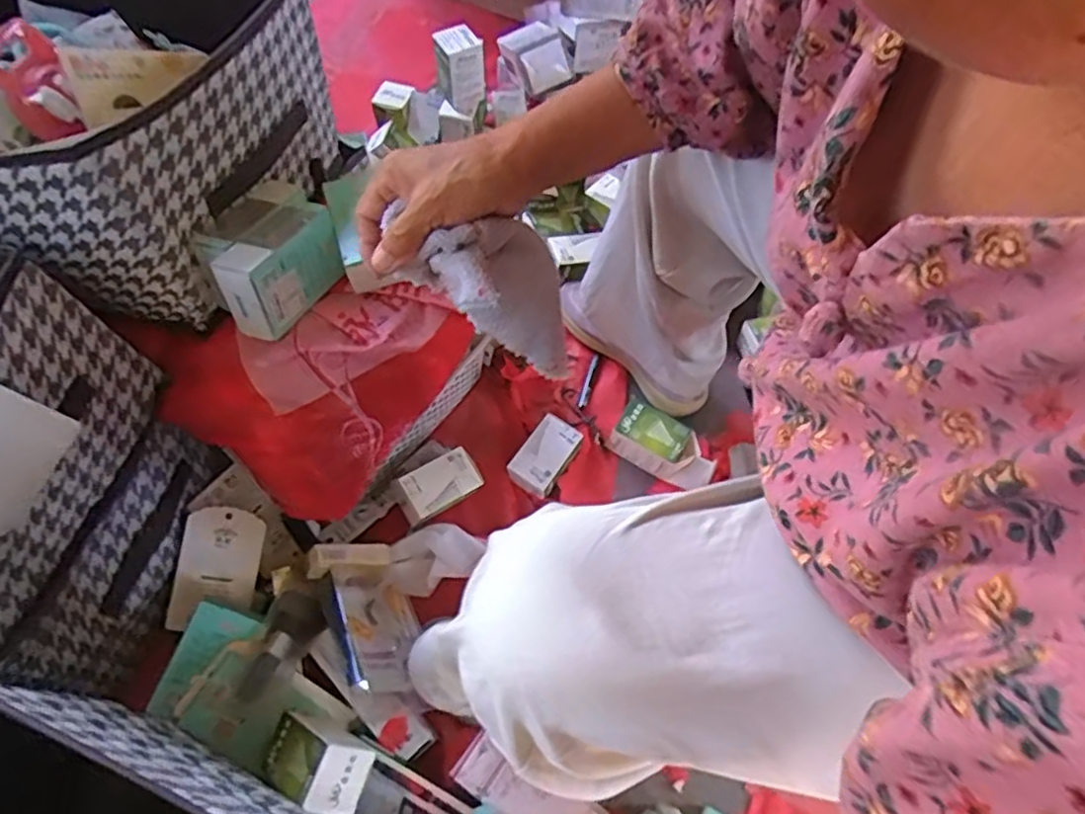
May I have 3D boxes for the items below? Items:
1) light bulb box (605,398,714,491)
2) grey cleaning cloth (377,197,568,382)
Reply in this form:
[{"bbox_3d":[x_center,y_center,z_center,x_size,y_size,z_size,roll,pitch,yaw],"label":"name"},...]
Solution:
[{"bbox_3d":[0.142,0.046,0.781,0.124,0.044,0.059,30,65,13],"label":"light bulb box"},{"bbox_3d":[-0.021,-0.067,0.482,0.075,0.174,0.062,-22,62,17],"label":"grey cleaning cloth"}]

